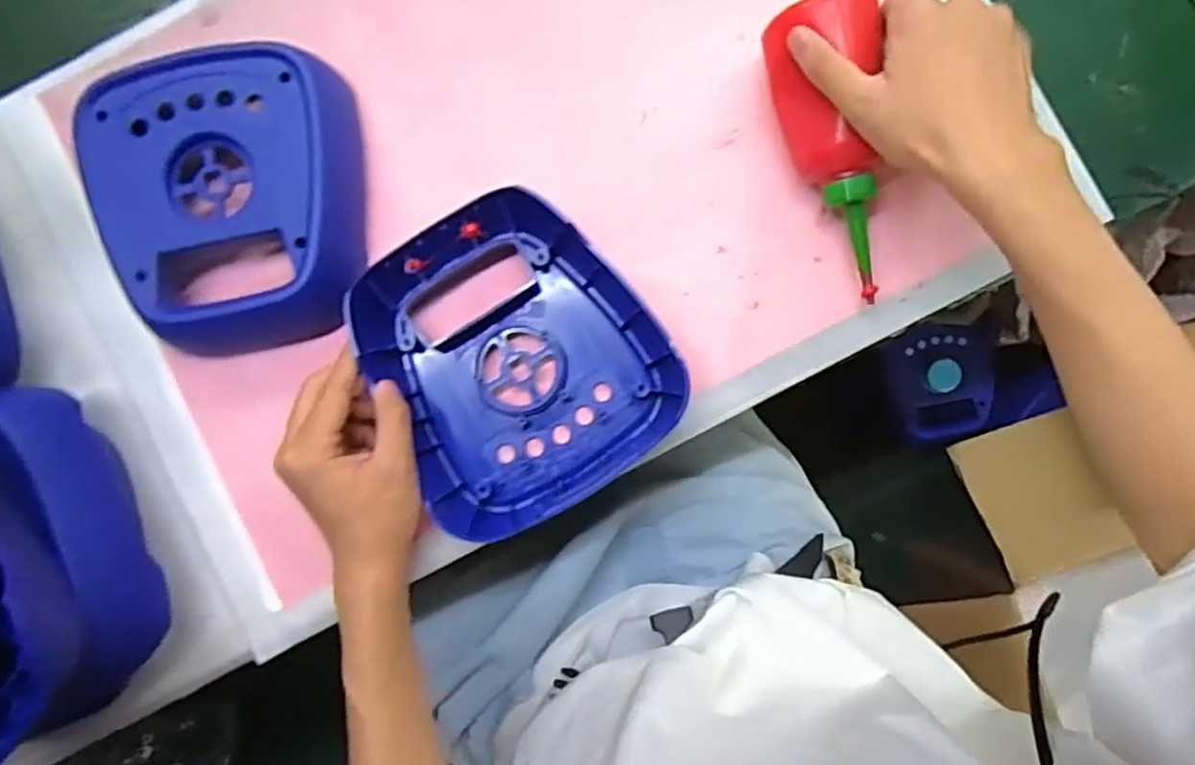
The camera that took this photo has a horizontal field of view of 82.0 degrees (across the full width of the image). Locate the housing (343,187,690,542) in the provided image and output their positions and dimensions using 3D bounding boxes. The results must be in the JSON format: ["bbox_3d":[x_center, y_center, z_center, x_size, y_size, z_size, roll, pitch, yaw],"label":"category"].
[{"bbox_3d":[-0.051,-0.014,0.416,0.163,0.036,0.181,-33,87,0],"label":"housing"}]

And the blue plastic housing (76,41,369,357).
[{"bbox_3d":[-0.224,-0.111,0.423,0.156,0.044,0.181,-9,87,2],"label":"blue plastic housing"}]

